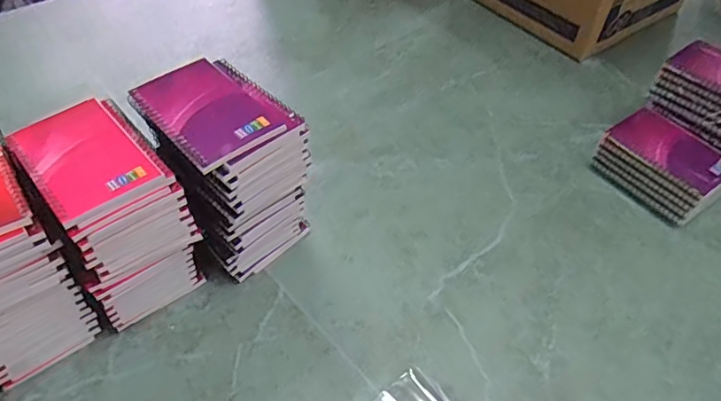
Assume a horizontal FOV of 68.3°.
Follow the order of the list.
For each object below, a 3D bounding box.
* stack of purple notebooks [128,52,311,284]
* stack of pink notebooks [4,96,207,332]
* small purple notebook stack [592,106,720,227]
[{"bbox_3d":[-0.127,-0.021,0.521,0.135,0.180,0.105,36,56,29],"label":"stack of purple notebooks"},{"bbox_3d":[-0.223,0.020,0.491,0.097,0.170,0.135,-30,56,-27],"label":"stack of pink notebooks"},{"bbox_3d":[0.355,-0.043,0.625,0.102,0.063,0.128,-32,55,-27],"label":"small purple notebook stack"}]

